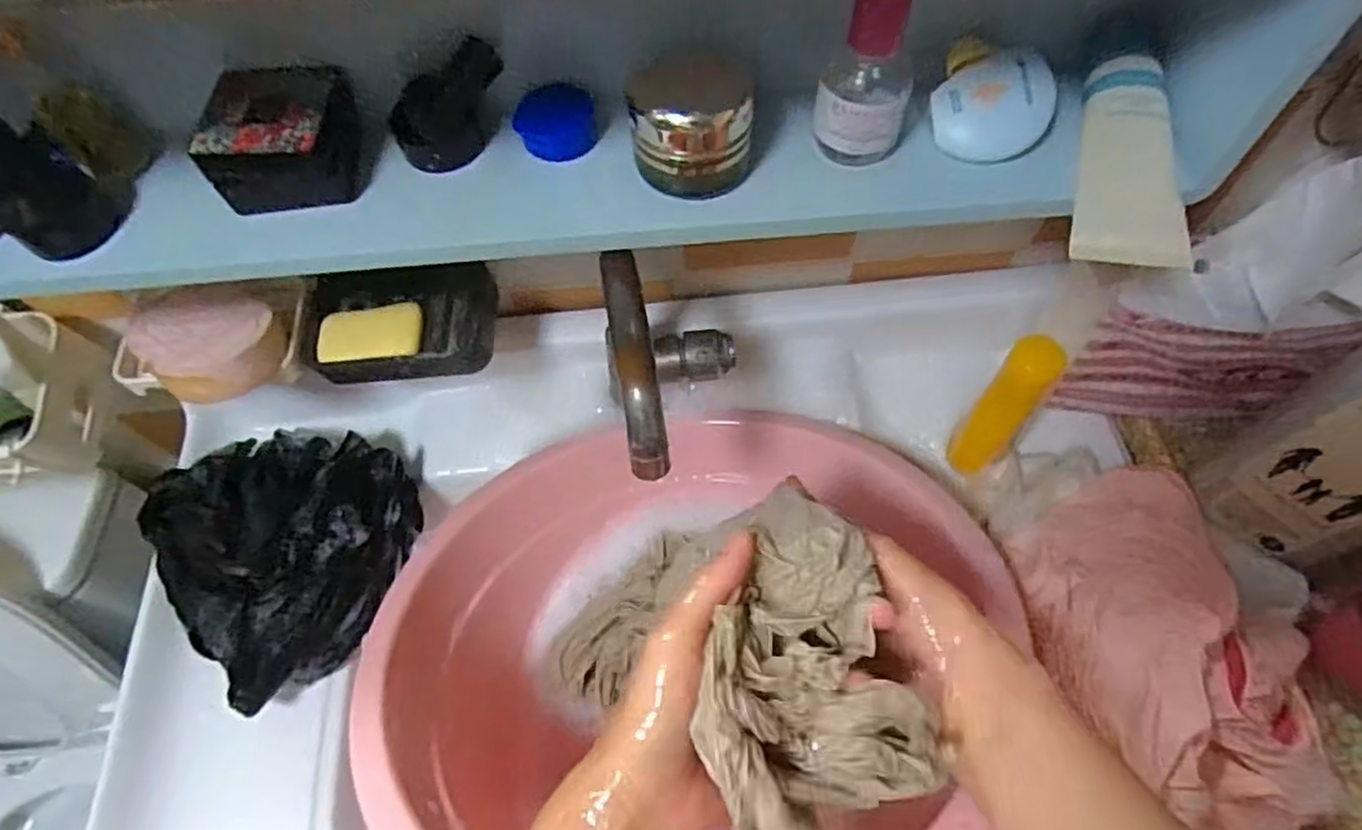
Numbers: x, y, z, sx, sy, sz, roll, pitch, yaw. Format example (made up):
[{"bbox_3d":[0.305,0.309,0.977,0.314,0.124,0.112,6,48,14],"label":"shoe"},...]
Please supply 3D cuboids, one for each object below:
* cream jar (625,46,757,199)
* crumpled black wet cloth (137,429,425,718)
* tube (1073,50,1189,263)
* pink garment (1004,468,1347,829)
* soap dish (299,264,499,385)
[{"bbox_3d":[0.007,-0.166,0.404,0.064,0.059,0.064,4,63,4],"label":"cream jar"},{"bbox_3d":[-0.301,0.096,0.573,0.183,0.083,0.173,-38,68,-17],"label":"crumpled black wet cloth"},{"bbox_3d":[0.242,-0.139,0.400,0.055,0.028,0.117,0,84,1],"label":"tube"},{"bbox_3d":[0.311,0.159,0.468,0.171,0.074,0.263,-15,63,-6],"label":"pink garment"},{"bbox_3d":[-0.214,-0.075,0.560,0.139,0.031,0.096,-5,62,-1],"label":"soap dish"}]

